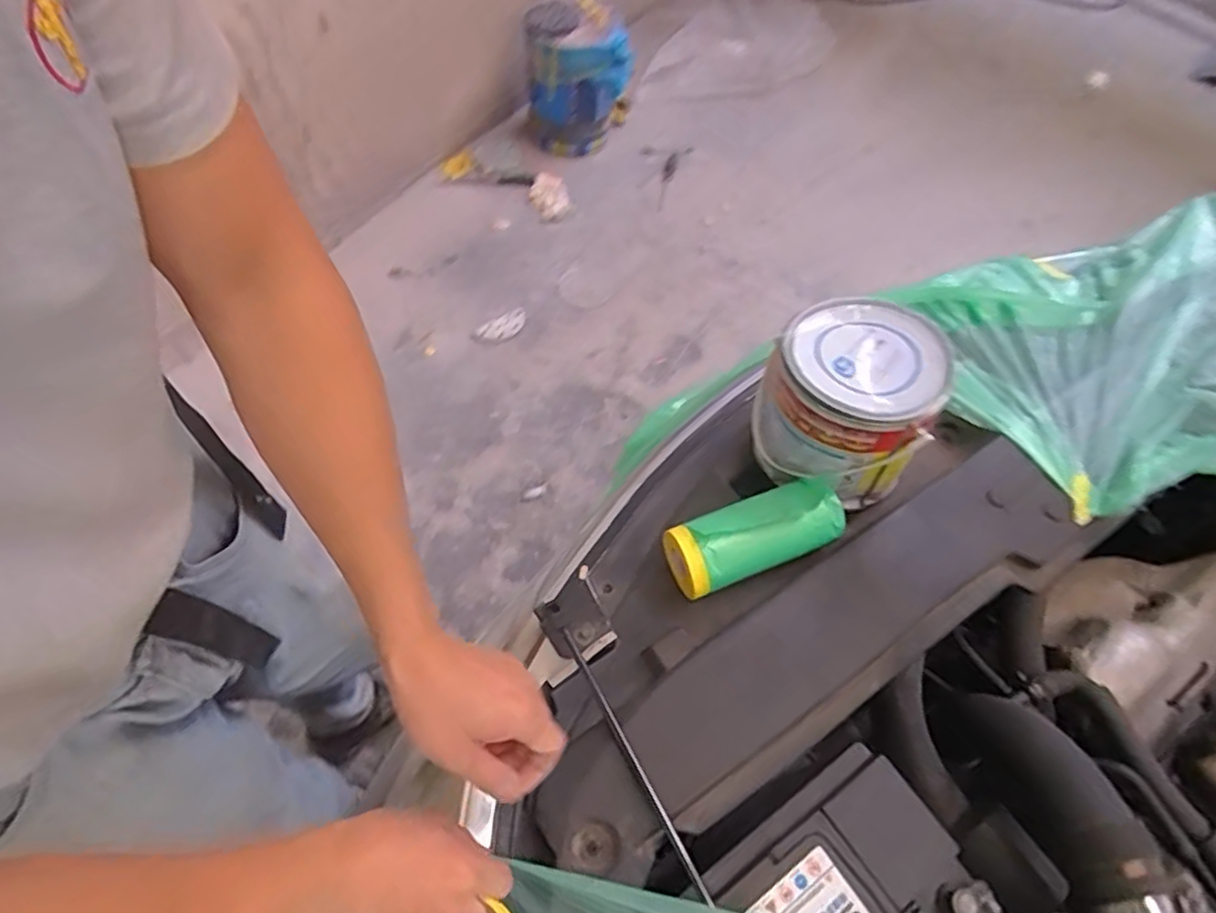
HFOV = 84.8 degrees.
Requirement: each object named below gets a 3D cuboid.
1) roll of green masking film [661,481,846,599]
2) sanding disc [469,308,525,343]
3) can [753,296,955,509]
[{"bbox_3d":[0.143,0.073,0.633,0.161,0.064,0.066,-18,63,-13],"label":"roll of green masking film"},{"bbox_3d":[-0.271,-0.329,1.701,0.144,0.012,0.066,-34,68,-19],"label":"sanding disc"},{"bbox_3d":[0.237,-0.054,0.655,0.151,0.138,0.158,2,61,-3],"label":"can"}]

